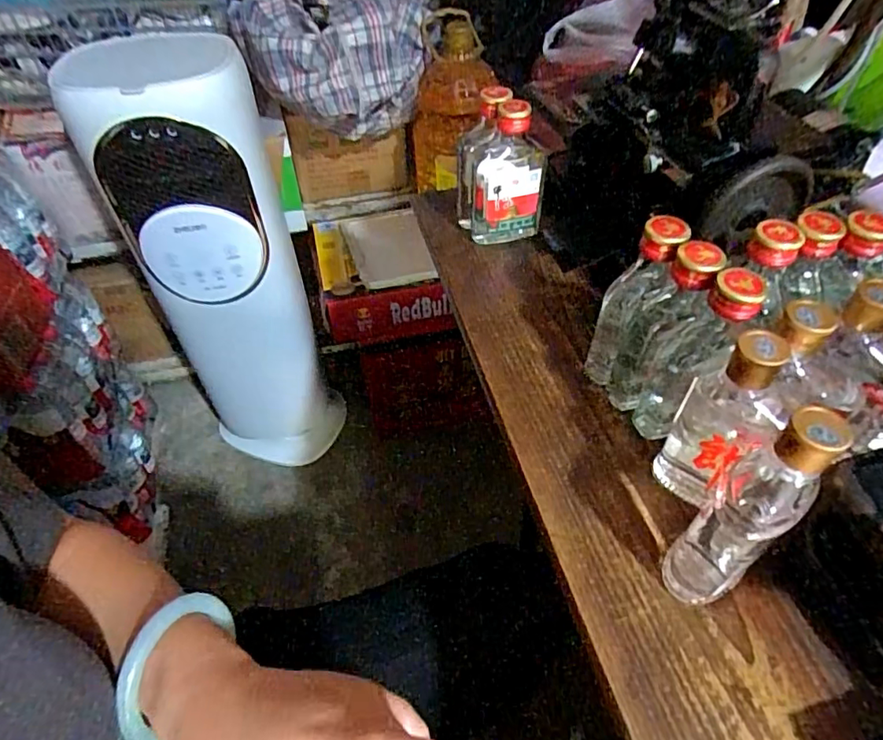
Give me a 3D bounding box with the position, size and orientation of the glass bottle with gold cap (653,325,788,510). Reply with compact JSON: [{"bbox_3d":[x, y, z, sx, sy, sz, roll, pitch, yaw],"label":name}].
[{"bbox_3d":[0.165,0.032,0.328,0.047,0.130,0.044,27,56,23],"label":"glass bottle with gold cap"}]

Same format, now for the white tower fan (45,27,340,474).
[{"bbox_3d":[-0.377,-0.131,1.020,0.269,0.784,0.199,-21,52,-15],"label":"white tower fan"}]

